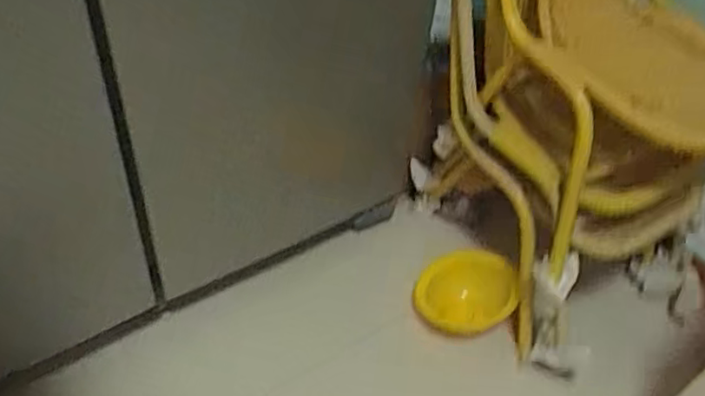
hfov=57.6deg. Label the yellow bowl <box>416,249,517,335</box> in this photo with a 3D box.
[{"bbox_3d":[0.202,0.165,1.152,0.190,0.060,0.161,-20,60,19],"label":"yellow bowl"}]

